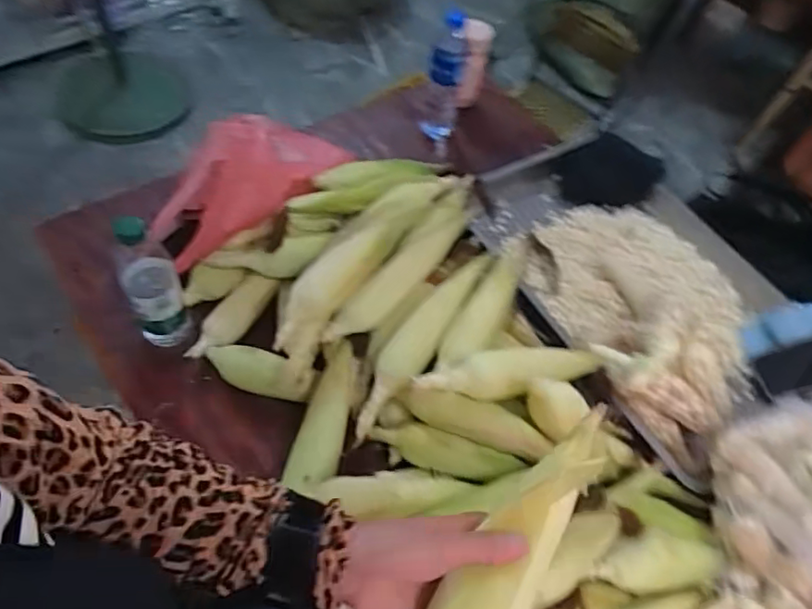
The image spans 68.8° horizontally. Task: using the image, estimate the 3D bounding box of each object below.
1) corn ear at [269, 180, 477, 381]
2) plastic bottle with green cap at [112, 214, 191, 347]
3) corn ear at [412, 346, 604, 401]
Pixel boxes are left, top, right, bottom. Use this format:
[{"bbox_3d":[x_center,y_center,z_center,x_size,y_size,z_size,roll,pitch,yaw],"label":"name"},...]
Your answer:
[{"bbox_3d":[-0.049,-0.076,0.815,0.077,0.092,0.389,35,59,13],"label":"corn ear"},{"bbox_3d":[-0.324,-0.020,0.754,0.069,0.233,0.087,-22,61,-18],"label":"plastic bottle with green cap"},{"bbox_3d":[0.142,0.085,0.730,0.259,0.056,0.060,-10,60,-15],"label":"corn ear"}]

